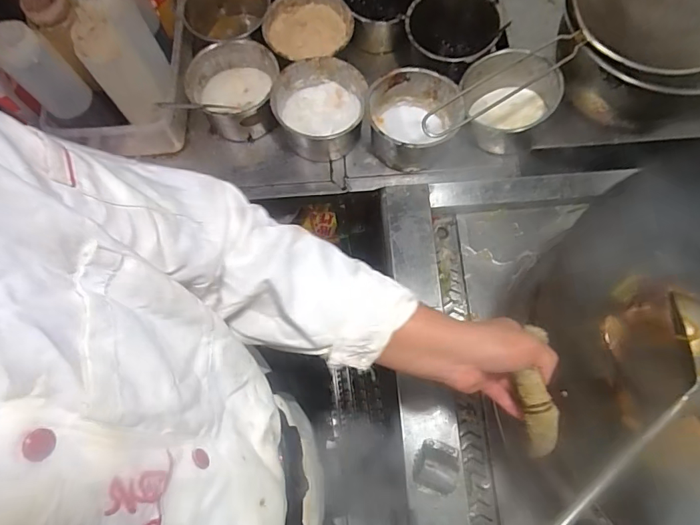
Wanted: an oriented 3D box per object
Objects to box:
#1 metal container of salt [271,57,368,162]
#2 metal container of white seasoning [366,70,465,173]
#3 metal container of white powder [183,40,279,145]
[{"bbox_3d":[-0.048,-0.254,0.759,0.148,0.095,0.137,-1,72,2],"label":"metal container of salt"},{"bbox_3d":[0.106,-0.238,0.740,0.149,0.089,0.145,-1,72,2],"label":"metal container of white seasoning"},{"bbox_3d":[-0.194,-0.293,0.775,0.152,0.082,0.149,-19,73,-4],"label":"metal container of white powder"}]

